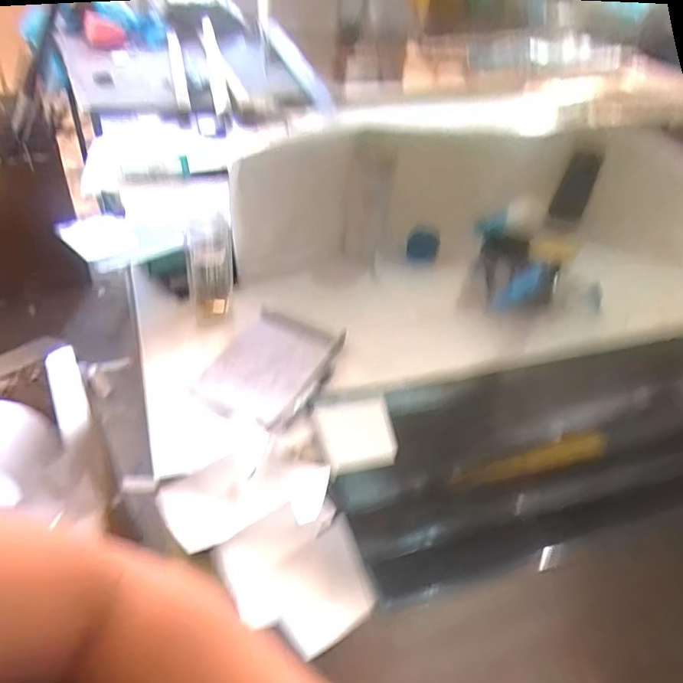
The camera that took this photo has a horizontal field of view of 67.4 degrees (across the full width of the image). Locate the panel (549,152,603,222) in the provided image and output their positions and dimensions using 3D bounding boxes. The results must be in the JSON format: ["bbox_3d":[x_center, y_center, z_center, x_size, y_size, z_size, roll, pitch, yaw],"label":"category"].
[{"bbox_3d":[0.498,-0.326,1.088,0.069,0.157,0.009,5,44,1],"label":"panel"}]

